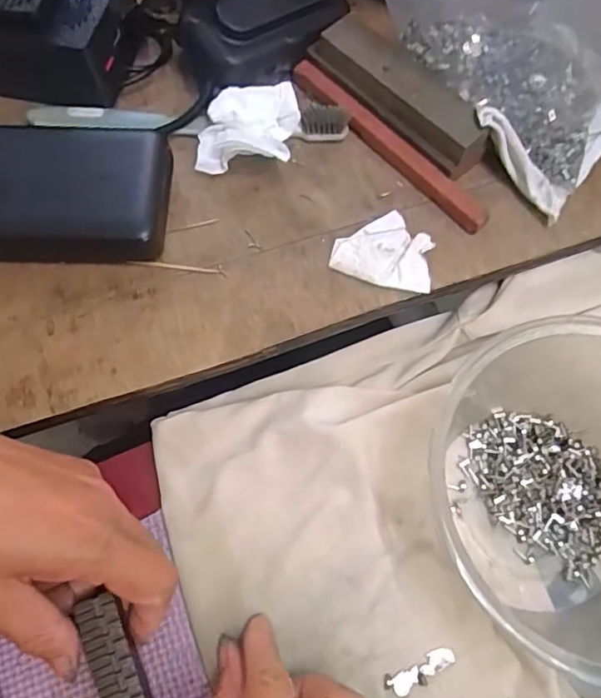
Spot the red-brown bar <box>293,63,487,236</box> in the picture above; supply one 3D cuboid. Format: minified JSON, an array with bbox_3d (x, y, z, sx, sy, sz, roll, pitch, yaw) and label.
[{"bbox_3d":[0.049,-0.119,0.322,0.146,0.012,0.016,43,74,14],"label":"red-brown bar"}]

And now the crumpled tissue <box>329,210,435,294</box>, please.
[{"bbox_3d":[0.045,-0.053,0.303,0.052,0.009,0.041,9,69,2],"label":"crumpled tissue"}]

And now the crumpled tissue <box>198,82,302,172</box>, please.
[{"bbox_3d":[-0.029,-0.122,0.316,0.052,0.027,0.047,6,69,1],"label":"crumpled tissue"}]

